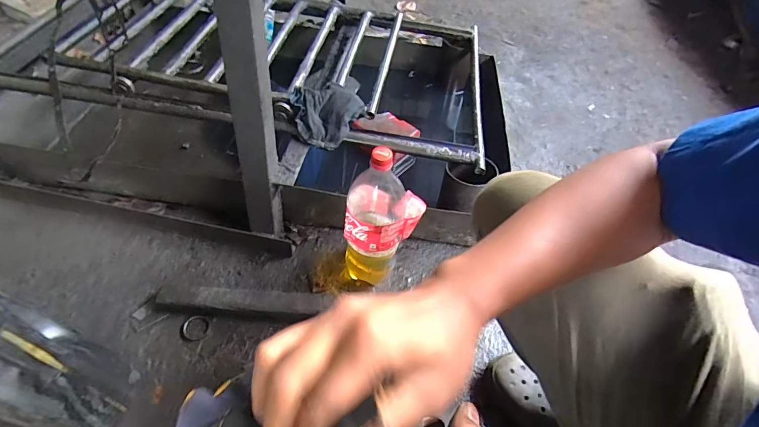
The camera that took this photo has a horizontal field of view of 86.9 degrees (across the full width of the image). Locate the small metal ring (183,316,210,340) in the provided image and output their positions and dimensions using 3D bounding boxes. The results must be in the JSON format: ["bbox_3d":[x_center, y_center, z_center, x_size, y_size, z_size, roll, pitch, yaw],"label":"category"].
[{"bbox_3d":[-0.320,0.199,0.699,0.040,0.008,0.041,2,50,-3],"label":"small metal ring"}]

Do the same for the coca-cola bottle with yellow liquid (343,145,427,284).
[{"bbox_3d":[0.007,0.017,0.676,0.121,0.301,0.085,9,50,3],"label":"coca-cola bottle with yellow liquid"}]

